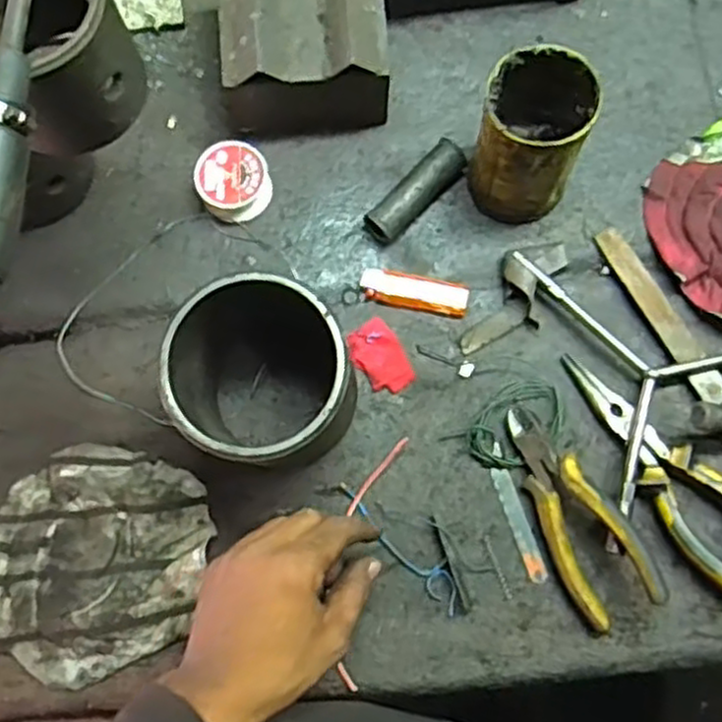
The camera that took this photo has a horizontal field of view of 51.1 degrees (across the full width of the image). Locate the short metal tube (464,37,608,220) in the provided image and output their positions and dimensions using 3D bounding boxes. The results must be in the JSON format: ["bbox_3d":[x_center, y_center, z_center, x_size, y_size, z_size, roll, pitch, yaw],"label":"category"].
[{"bbox_3d":[0.120,-0.156,0.538,0.075,0.114,0.078,19,78,6],"label":"short metal tube"}]

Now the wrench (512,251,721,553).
[{"bbox_3d":[0.195,-0.023,0.538,0.200,0.039,0.198,-39,79,-7],"label":"wrench"}]

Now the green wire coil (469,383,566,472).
[{"bbox_3d":[0.113,0.046,0.546,0.076,0.011,0.055,-35,78,-6],"label":"green wire coil"}]

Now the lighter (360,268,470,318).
[{"bbox_3d":[0.041,-0.053,0.567,0.079,0.008,0.027,12,77,4],"label":"lighter"}]

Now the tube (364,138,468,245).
[{"bbox_3d":[0.044,-0.131,0.579,0.026,0.027,0.093,43,81,11],"label":"tube"}]

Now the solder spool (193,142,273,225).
[{"bbox_3d":[-0.098,-0.137,0.579,0.053,0.031,0.054,0,76,2],"label":"solder spool"}]

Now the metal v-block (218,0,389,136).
[{"bbox_3d":[-0.041,-0.240,0.573,0.122,0.094,0.126,-1,76,1],"label":"metal v-block"}]

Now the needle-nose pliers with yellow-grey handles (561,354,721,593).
[{"bbox_3d":[0.213,0.069,0.527,0.062,0.026,0.189,-33,78,-6],"label":"needle-nose pliers with yellow-grey handles"}]

